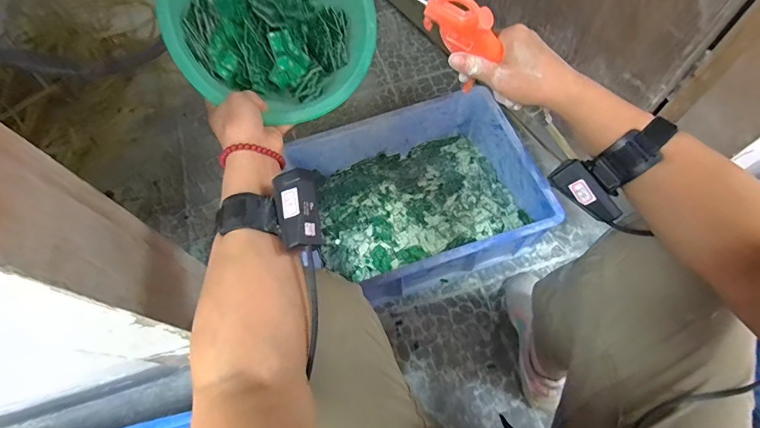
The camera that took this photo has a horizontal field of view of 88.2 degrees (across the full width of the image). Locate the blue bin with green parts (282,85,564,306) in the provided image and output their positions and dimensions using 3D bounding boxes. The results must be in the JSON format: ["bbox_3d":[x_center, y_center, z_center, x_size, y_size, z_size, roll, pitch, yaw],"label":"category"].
[{"bbox_3d":[0.068,-0.037,0.814,0.440,0.143,0.351,-17,62,-6],"label":"blue bin with green parts"}]

